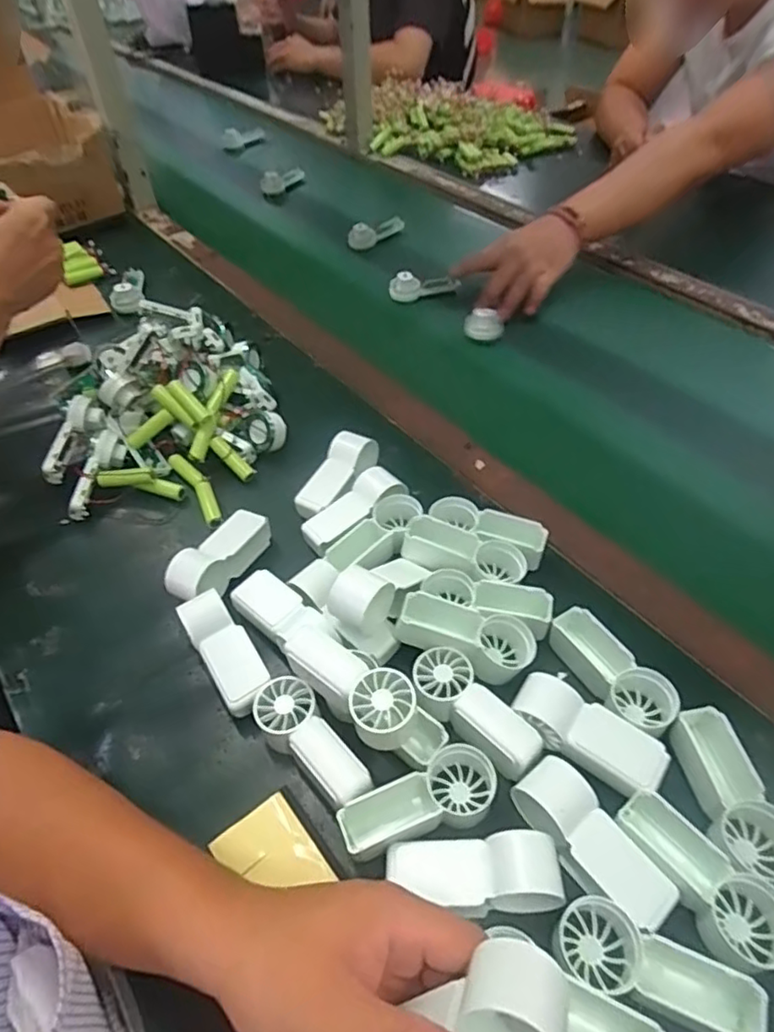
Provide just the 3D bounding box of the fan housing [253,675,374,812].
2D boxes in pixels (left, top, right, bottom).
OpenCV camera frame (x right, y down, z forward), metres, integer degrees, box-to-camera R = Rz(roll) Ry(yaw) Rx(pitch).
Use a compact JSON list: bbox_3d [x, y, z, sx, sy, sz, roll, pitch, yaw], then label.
[{"bbox_3d":[-0.048,0.147,0.381,0.038,0.032,0.092,-31,53,-21],"label":"fan housing"}]

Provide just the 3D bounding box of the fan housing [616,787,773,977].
[{"bbox_3d":[0.170,0.195,0.326,0.041,0.025,0.095,-35,55,-24],"label":"fan housing"}]

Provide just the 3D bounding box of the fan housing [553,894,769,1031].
[{"bbox_3d":[0.133,0.225,0.302,0.093,0.028,0.036,15,51,17],"label":"fan housing"}]

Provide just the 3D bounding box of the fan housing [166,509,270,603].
[{"bbox_3d":[-0.132,0.033,0.483,0.041,0.035,0.095,21,54,22],"label":"fan housing"}]

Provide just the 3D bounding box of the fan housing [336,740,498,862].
[{"bbox_3d":[0.019,0.170,0.359,0.092,0.028,0.041,-17,49,-10],"label":"fan housing"}]

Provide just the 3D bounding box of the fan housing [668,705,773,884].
[{"bbox_3d":[0.200,0.159,0.353,0.036,0.027,0.093,-12,49,-5],"label":"fan housing"}]

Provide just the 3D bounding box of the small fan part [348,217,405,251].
[{"bbox_3d":[-0.019,-0.426,0.909,0.092,0.033,0.022,-27,52,-21],"label":"small fan part"}]

